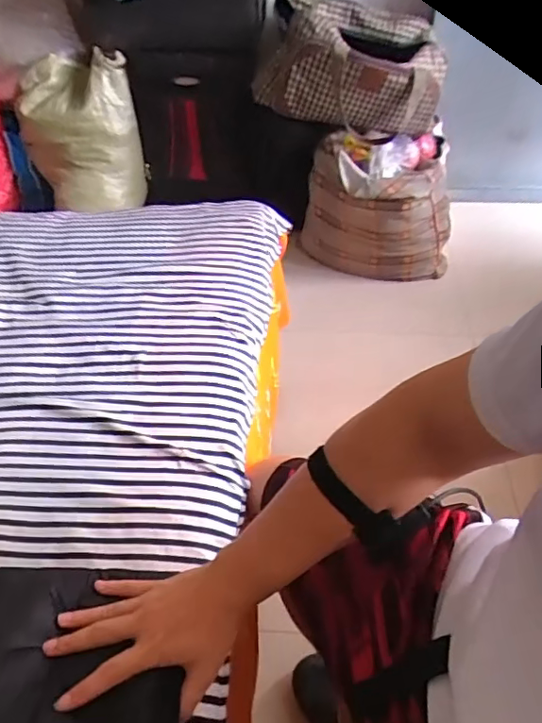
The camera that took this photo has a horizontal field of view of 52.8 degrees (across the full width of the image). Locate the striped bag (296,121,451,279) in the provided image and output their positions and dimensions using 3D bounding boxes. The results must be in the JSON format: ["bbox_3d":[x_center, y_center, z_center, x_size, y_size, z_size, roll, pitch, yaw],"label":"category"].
[{"bbox_3d":[0.312,-0.487,1.634,0.415,0.342,0.350,1,48,2],"label":"striped bag"}]

